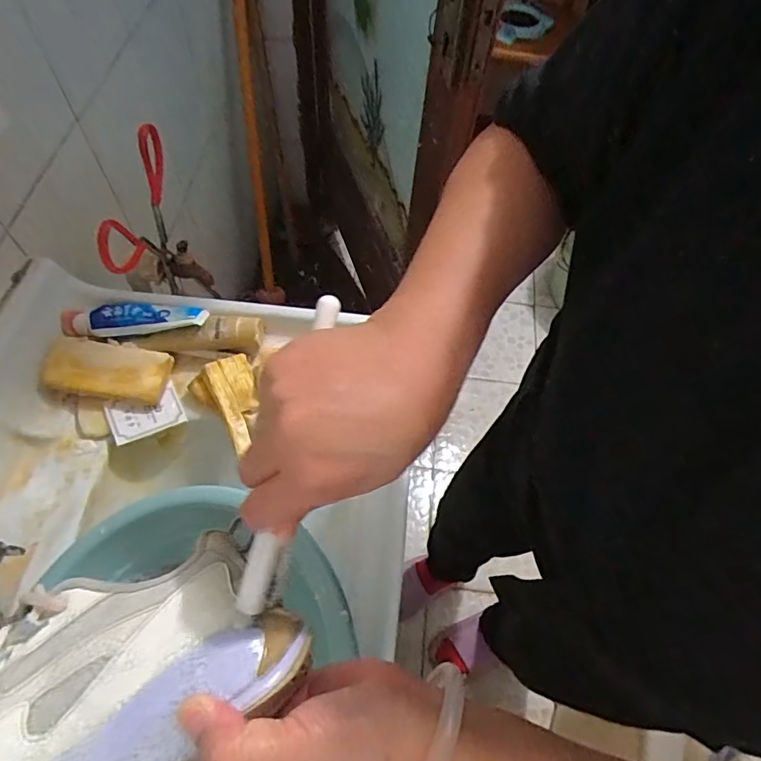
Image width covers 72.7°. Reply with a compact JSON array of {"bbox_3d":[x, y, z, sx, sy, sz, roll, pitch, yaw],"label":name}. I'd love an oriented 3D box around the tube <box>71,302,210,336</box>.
[{"bbox_3d":[-0.291,-0.077,0.623,0.157,0.023,0.041,-3,61,-5],"label":"tube"}]

